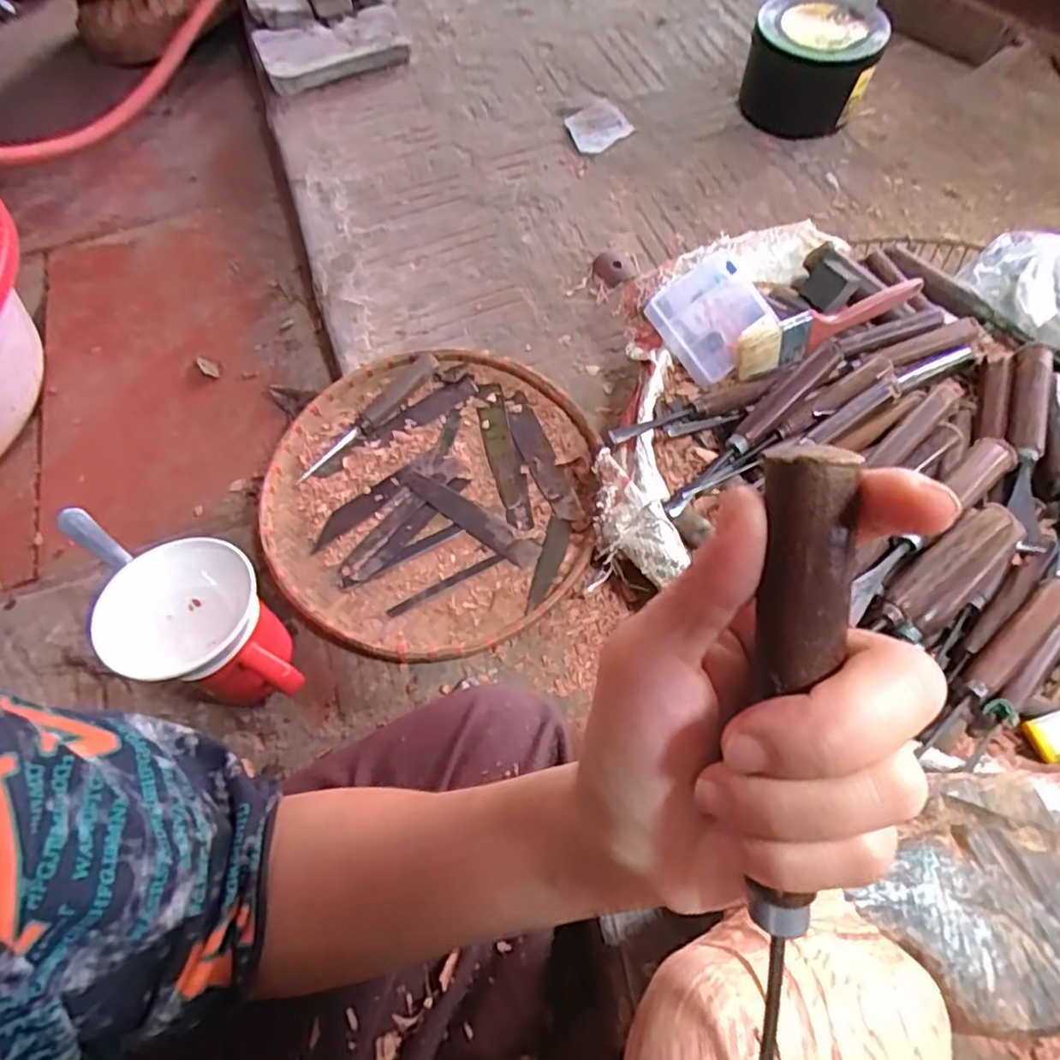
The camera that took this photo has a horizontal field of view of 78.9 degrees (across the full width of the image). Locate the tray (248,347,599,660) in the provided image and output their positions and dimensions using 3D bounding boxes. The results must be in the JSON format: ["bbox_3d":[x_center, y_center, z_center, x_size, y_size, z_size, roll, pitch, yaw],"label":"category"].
[{"bbox_3d":[-0.087,-0.030,0.553,0.274,0.038,0.283,-2,61,3],"label":"tray"}]

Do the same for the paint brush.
[{"bbox_3d":[0.237,-0.171,0.520,0.178,0.028,0.033,-26,65,-11],"label":"paint brush"}]

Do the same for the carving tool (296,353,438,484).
[{"bbox_3d":[-0.146,-0.105,0.583,0.024,0.021,0.163,37,70,21],"label":"carving tool"}]

